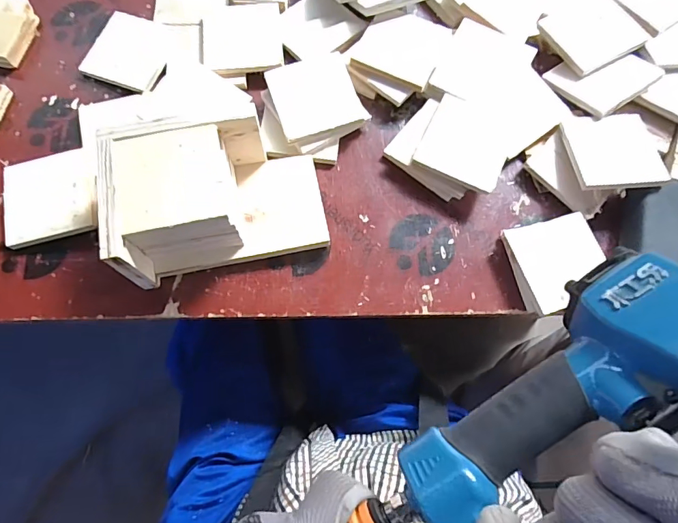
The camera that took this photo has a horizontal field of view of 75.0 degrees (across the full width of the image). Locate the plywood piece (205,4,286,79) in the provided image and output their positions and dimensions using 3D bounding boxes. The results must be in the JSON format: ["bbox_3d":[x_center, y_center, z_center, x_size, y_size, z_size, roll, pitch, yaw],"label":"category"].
[{"bbox_3d":[-0.112,-0.262,0.520,0.091,0.008,0.100,-6,72,-3],"label":"plywood piece"}]

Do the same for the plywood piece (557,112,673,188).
[{"bbox_3d":[0.298,-0.120,0.483,0.092,0.011,0.088,-6,69,1],"label":"plywood piece"}]

